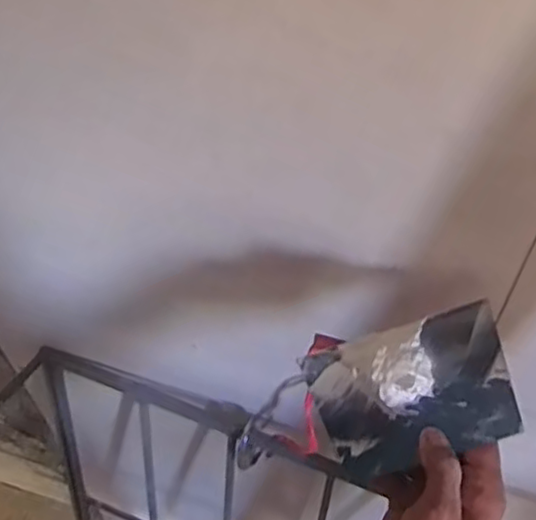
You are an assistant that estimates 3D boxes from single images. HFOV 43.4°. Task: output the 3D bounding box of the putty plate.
[{"bbox_3d":[0.101,0.090,0.473,0.135,0.030,0.103,-16,62,9],"label":"putty plate"}]

